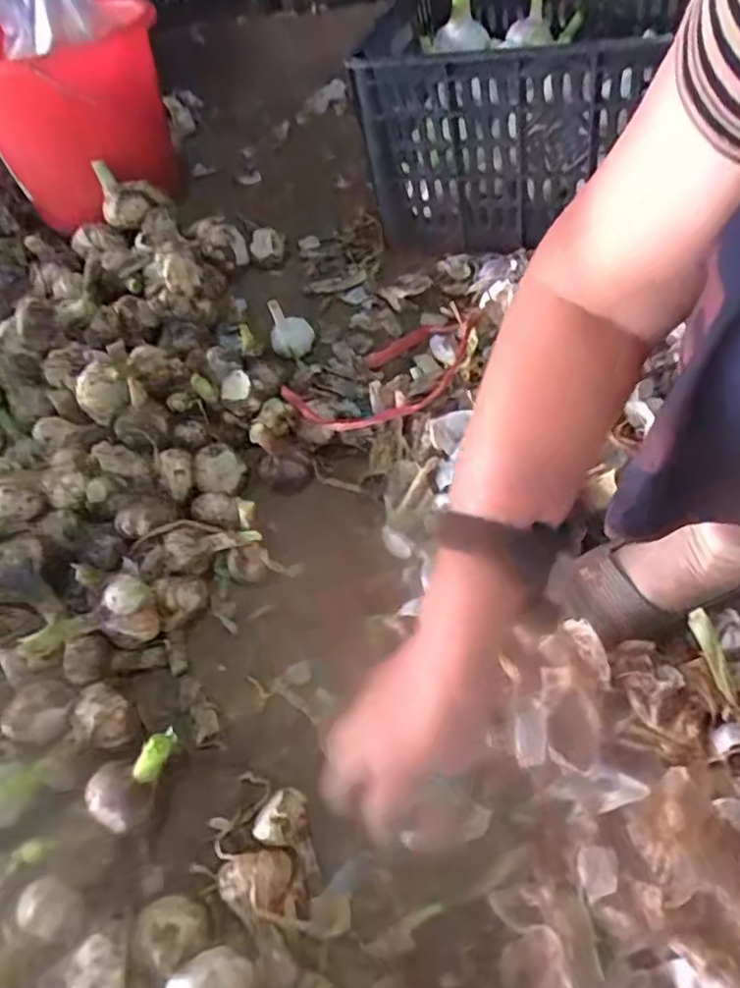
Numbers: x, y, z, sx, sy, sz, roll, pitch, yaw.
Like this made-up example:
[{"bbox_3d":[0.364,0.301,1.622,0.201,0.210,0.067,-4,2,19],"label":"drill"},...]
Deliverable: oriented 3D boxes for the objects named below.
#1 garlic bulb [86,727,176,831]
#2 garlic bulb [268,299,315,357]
[{"bbox_3d":[-0.170,0.217,0.472,0.072,0.058,0.047,-21,55,-5],"label":"garlic bulb"},{"bbox_3d":[-0.093,-0.200,0.740,0.048,0.062,0.047,-12,54,1],"label":"garlic bulb"}]

